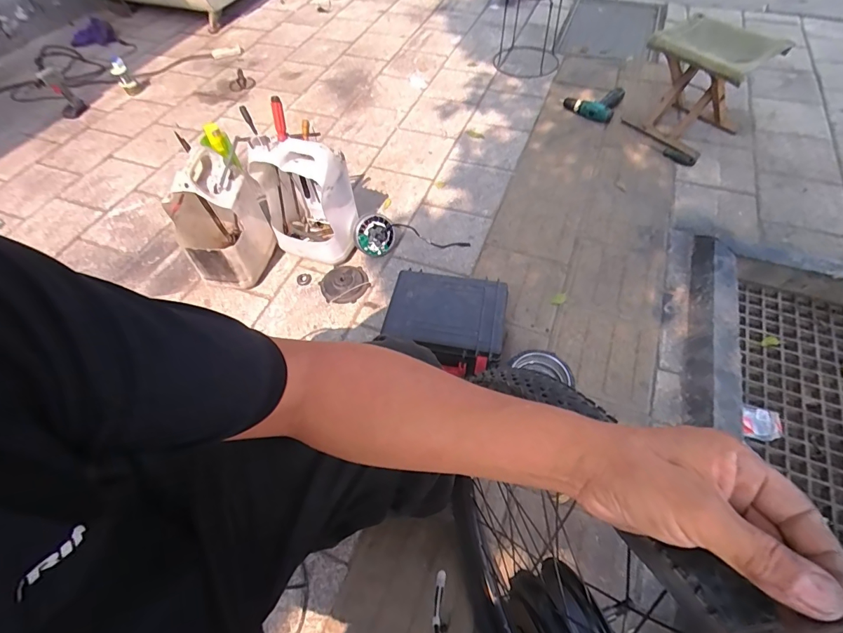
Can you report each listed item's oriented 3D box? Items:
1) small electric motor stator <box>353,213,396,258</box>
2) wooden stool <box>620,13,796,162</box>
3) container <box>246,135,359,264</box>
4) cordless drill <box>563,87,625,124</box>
[{"bbox_3d":[-0.131,-0.234,1.168,0.122,0.119,0.036,-6,21,-22],"label":"small electric motor stator"},{"bbox_3d":[0.931,-0.776,1.353,0.377,0.283,0.331,-40,62,-21],"label":"wooden stool"},{"bbox_3d":[-0.317,-0.326,1.110,0.256,0.315,0.170,10,57,11],"label":"container"},{"bbox_3d":[0.650,-0.820,1.540,0.190,0.063,0.183,25,61,19],"label":"cordless drill"}]

